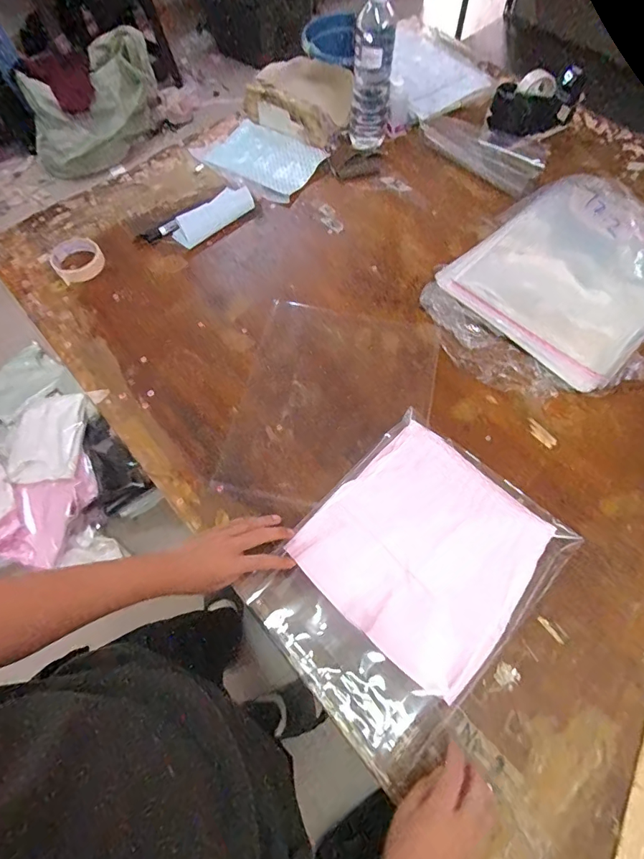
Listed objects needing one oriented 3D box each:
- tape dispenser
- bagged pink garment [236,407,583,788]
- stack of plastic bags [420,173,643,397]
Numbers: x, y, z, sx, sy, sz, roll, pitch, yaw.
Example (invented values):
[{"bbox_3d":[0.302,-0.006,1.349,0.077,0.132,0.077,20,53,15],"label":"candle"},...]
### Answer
[{"bbox_3d":[0.439,-0.664,0.908,0.200,0.095,0.070,-21,66,-8],"label":"tape dispenser"},{"bbox_3d":[0.111,0.180,0.575,0.275,0.036,0.369,42,74,17],"label":"bagged pink garment"},{"bbox_3d":[0.423,-0.259,0.766,0.482,0.046,0.324,-41,70,-16],"label":"stack of plastic bags"}]

